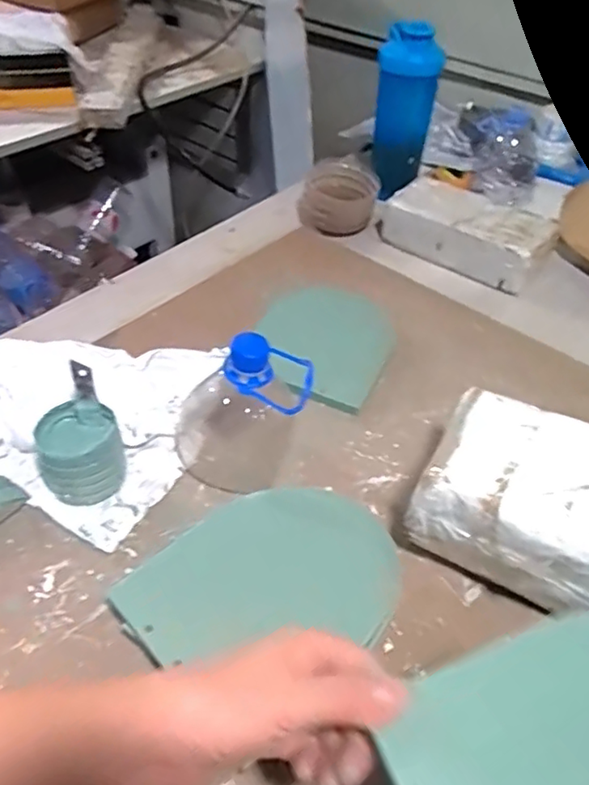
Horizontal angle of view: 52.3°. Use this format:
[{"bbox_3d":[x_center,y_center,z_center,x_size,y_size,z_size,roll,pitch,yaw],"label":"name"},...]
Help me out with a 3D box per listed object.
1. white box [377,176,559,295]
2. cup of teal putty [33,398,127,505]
[{"bbox_3d":[0.222,-0.213,0.788,0.212,0.064,0.108,32,51,24],"label":"white box"},{"bbox_3d":[-0.178,0.050,0.499,0.066,0.066,0.063,-12,48,-17],"label":"cup of teal putty"}]

